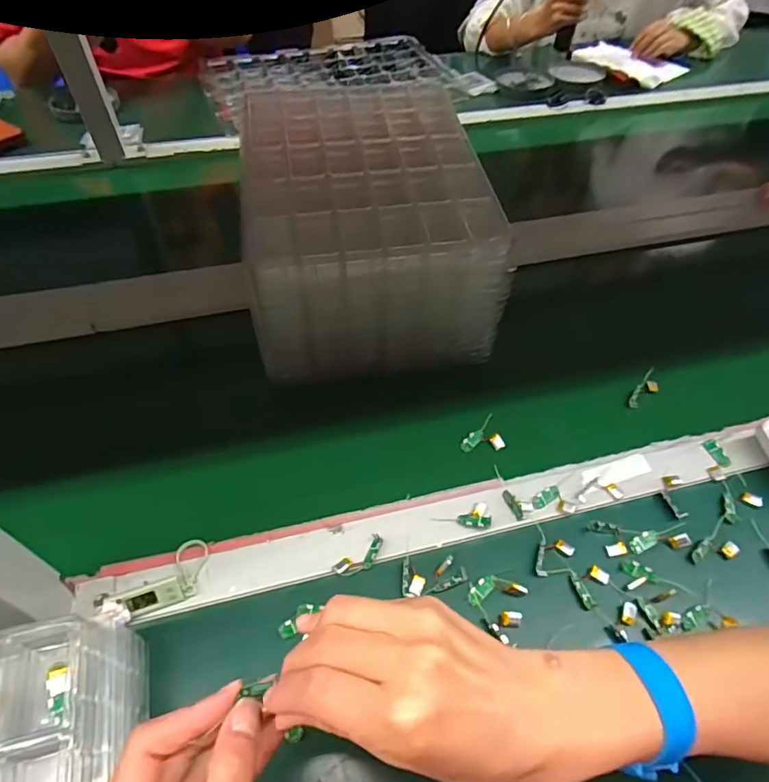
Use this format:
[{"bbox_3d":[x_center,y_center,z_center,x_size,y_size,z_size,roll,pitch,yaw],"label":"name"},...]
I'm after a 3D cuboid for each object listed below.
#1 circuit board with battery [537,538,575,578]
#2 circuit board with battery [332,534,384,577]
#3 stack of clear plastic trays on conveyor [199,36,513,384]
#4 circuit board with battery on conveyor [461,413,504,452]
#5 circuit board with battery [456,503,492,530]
[{"bbox_3d":[0.138,0.134,0.427,0.041,0.006,0.021,-29,58,-23],"label":"circuit board with battery"},{"bbox_3d":[-0.019,0.138,0.426,0.045,0.006,0.019,-31,59,-24],"label":"circuit board with battery"},{"bbox_3d":[-0.025,-0.184,0.586,0.238,0.176,0.283,-7,52,-8],"label":"stack of clear plastic trays on conveyor"},{"bbox_3d":[0.095,0.046,0.515,0.039,0.015,0.036,-13,53,-12],"label":"circuit board with battery on conveyor"},{"bbox_3d":[0.079,0.108,0.450,0.029,0.004,0.025,5,51,2],"label":"circuit board with battery"}]

